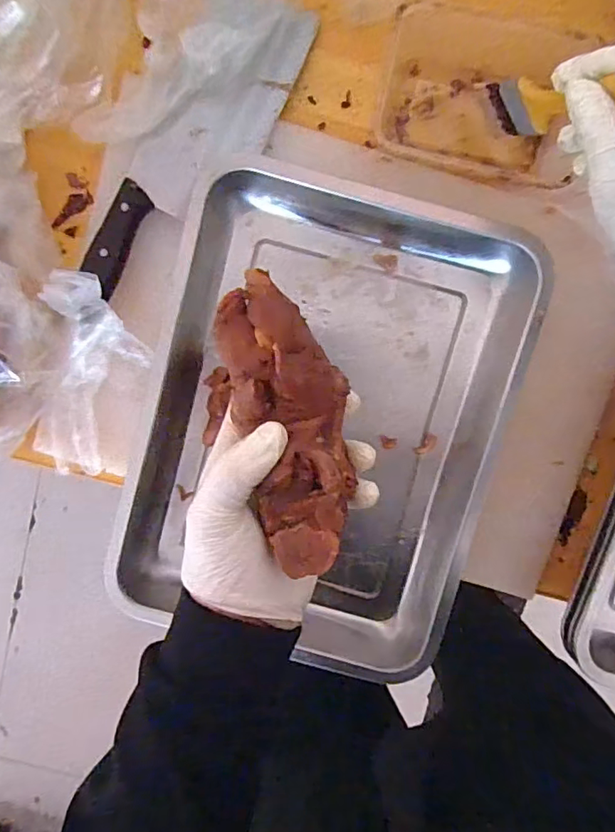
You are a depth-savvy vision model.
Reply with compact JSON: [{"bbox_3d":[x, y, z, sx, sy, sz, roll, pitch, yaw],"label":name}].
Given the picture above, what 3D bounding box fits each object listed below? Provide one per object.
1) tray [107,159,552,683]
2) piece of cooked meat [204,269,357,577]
[{"bbox_3d":[0.011,0.014,0.465,0.292,0.063,0.420,16,97,-1],"label":"tray"},{"bbox_3d":[-0.015,0.006,0.290,0.072,0.033,0.155,-14,94,2],"label":"piece of cooked meat"}]

